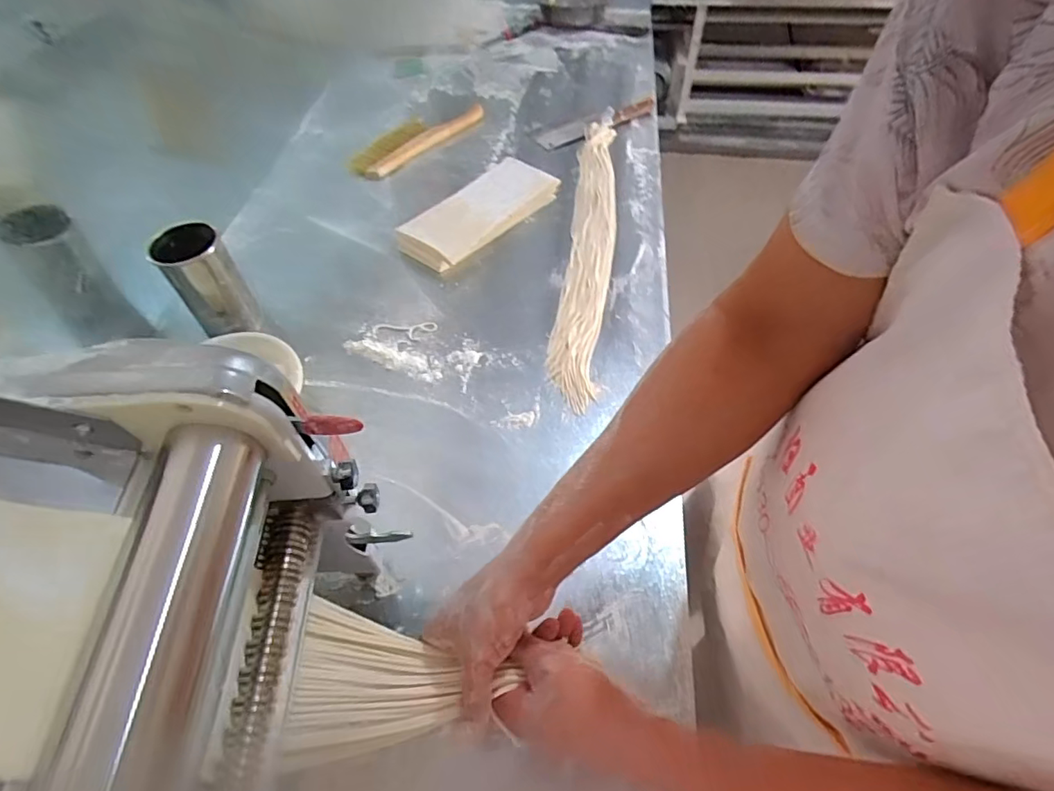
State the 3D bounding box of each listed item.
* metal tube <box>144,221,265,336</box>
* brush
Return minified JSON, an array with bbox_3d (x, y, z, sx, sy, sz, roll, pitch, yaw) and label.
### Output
[{"bbox_3d":[-0.458,-0.160,0.773,0.087,0.153,0.081,-31,59,-22],"label":"metal tube"},{"bbox_3d":[-0.225,-0.550,1.138,0.104,0.030,0.348,35,60,23],"label":"brush"}]

